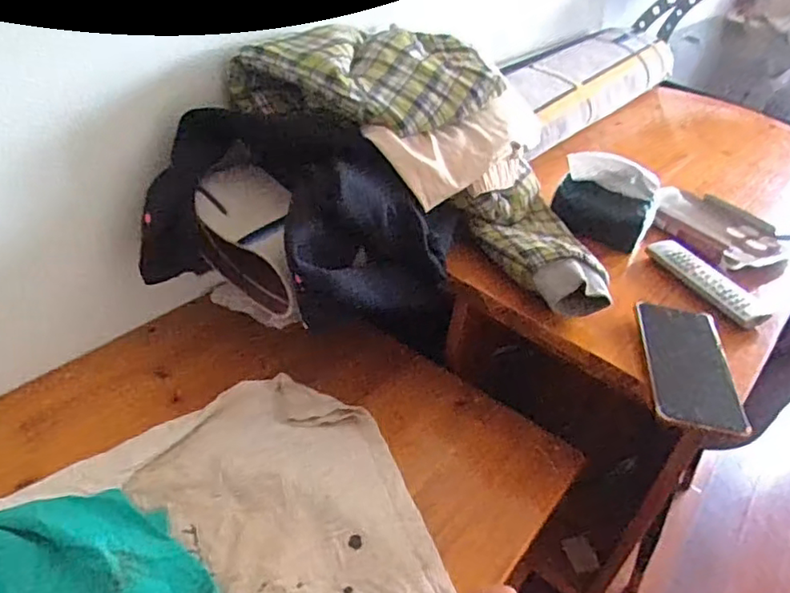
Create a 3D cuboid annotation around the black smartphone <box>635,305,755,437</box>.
[{"bbox_3d":[0.286,0.063,0.585,0.082,0.014,0.165,11,37,4],"label":"black smartphone"}]

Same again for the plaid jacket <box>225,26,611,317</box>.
[{"bbox_3d":[0.070,-0.185,0.710,0.430,0.184,0.266,22,39,18],"label":"plaid jacket"}]

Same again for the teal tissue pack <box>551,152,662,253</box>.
[{"bbox_3d":[0.271,-0.124,0.771,0.124,0.084,0.075,21,39,18],"label":"teal tissue pack"}]

